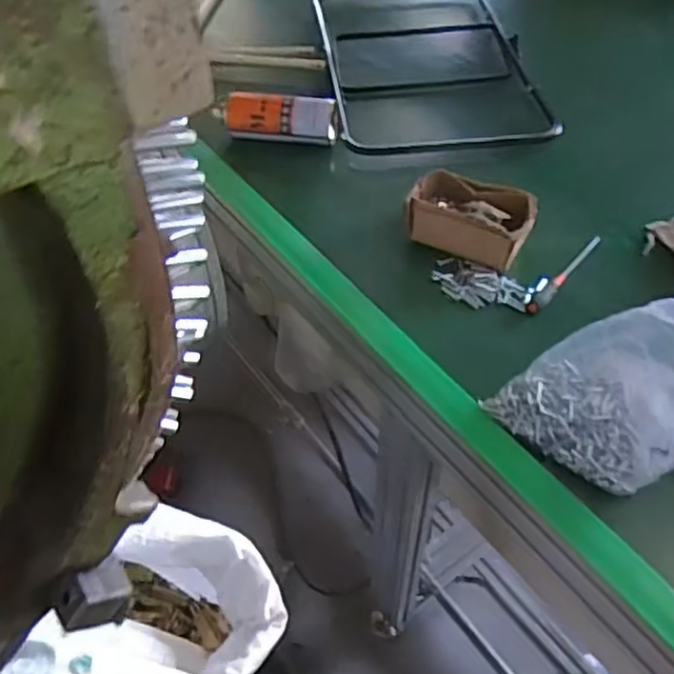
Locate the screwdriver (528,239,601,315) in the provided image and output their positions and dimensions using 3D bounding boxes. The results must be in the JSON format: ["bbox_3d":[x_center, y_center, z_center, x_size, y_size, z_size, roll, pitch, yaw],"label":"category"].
[{"bbox_3d":[0.292,-0.082,0.868,0.019,0.019,0.179,33,57,26],"label":"screwdriver"}]

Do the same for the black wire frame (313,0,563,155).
[{"bbox_3d":[0.151,-0.503,1.216,0.342,0.019,0.604,-5,49,-3],"label":"black wire frame"}]

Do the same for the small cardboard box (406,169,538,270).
[{"bbox_3d":[0.168,-0.149,0.884,0.154,0.062,0.089,21,53,18],"label":"small cardboard box"}]

